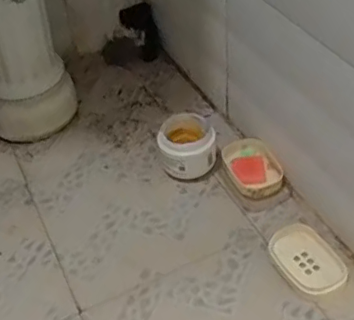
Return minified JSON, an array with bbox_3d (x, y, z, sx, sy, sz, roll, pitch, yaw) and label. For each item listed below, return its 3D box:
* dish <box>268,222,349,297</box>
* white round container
[{"bbox_3d":[0.197,0.149,0.845,0.084,0.021,0.125,-28,46,-23],"label":"dish"},{"bbox_3d":[0.020,-0.018,1.002,0.096,0.091,0.088,-3,42,3],"label":"white round container"}]

